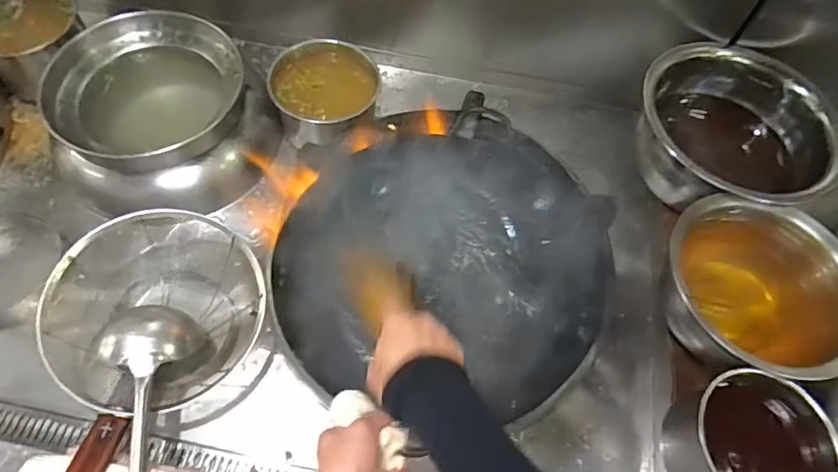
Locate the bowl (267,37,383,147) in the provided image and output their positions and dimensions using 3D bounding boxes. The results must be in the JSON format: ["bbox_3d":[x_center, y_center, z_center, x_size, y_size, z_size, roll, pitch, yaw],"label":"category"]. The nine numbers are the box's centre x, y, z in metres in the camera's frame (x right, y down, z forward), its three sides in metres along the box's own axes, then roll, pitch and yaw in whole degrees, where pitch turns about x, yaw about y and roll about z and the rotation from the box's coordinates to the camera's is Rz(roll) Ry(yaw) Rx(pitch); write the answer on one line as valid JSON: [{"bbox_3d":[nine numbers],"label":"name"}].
[{"bbox_3d":[-0.166,-0.257,0.967,0.184,0.091,0.179,2,60,-3],"label":"bowl"}]

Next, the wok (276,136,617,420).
[{"bbox_3d":[0.035,0.031,0.757,0.419,0.109,0.410,18,61,6],"label":"wok"}]

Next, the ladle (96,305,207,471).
[{"bbox_3d":[-0.356,0.288,0.649,0.127,0.076,0.447,-2,61,-6],"label":"ladle"}]

